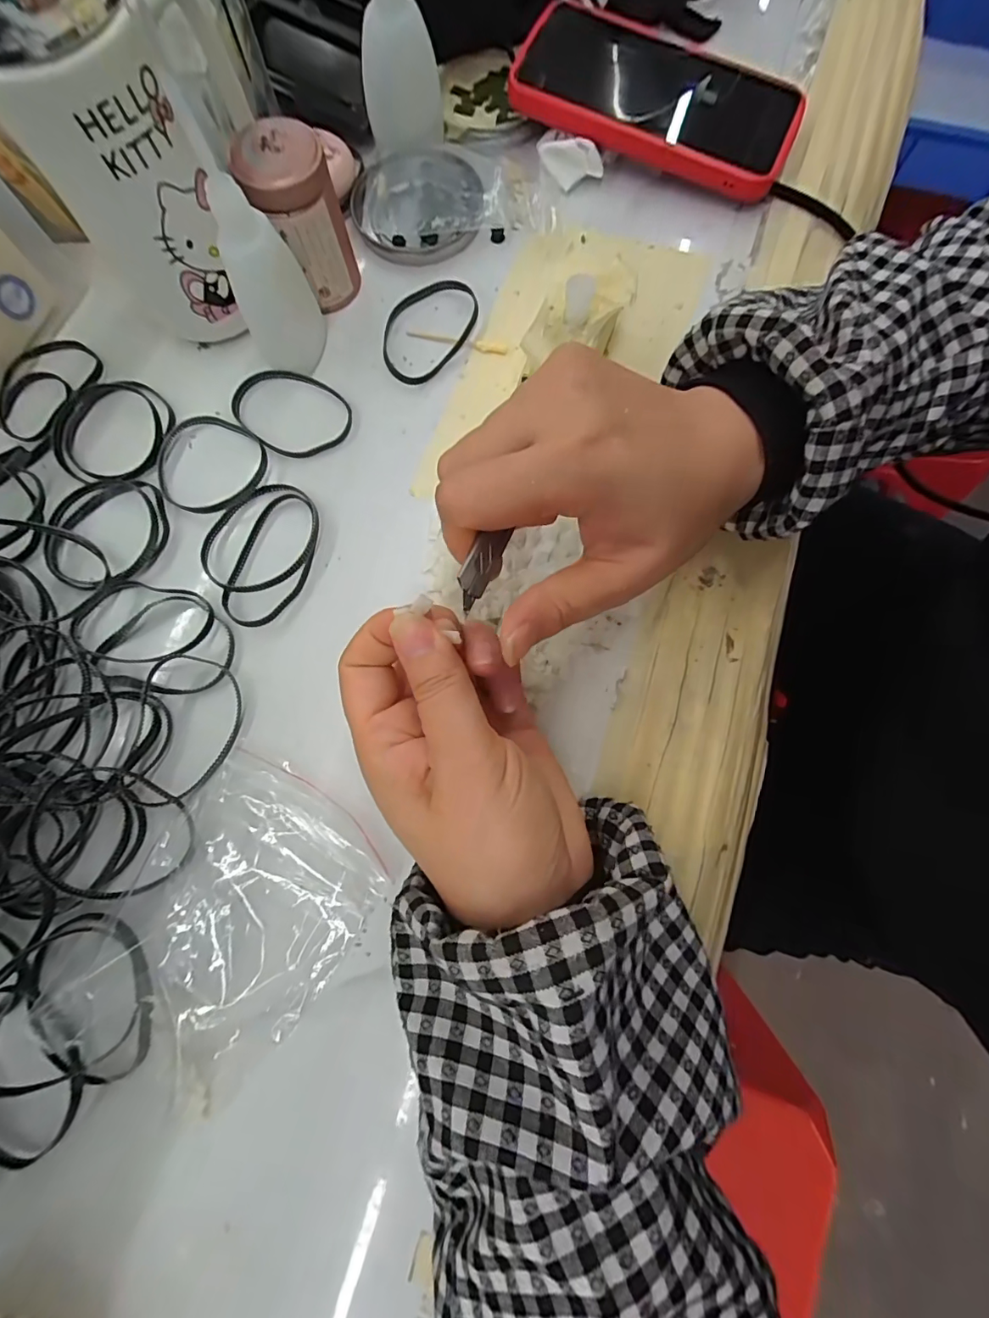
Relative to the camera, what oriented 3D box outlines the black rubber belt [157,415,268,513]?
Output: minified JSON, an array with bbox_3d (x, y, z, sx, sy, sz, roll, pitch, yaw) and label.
[{"bbox_3d":[-0.153,-0.106,0.262,0.059,0.005,0.058,0,77,1],"label":"black rubber belt"}]

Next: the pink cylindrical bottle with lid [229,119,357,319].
[{"bbox_3d":[-0.105,-0.231,0.257,0.040,0.066,0.043,0,77,1],"label":"pink cylindrical bottle with lid"}]

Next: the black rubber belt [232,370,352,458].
[{"bbox_3d":[-0.113,-0.137,0.267,0.067,0.004,0.048,20,78,5],"label":"black rubber belt"}]

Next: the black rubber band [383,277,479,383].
[{"bbox_3d":[-0.039,-0.190,0.278,0.047,0.005,0.072,22,79,5],"label":"black rubber band"}]

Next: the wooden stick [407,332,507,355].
[{"bbox_3d":[-0.022,-0.183,0.276,0.058,0.004,0.007,12,78,3],"label":"wooden stick"}]

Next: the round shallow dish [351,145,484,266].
[{"bbox_3d":[-0.047,-0.278,0.293,0.077,0.010,0.079,-1,77,1],"label":"round shallow dish"}]

